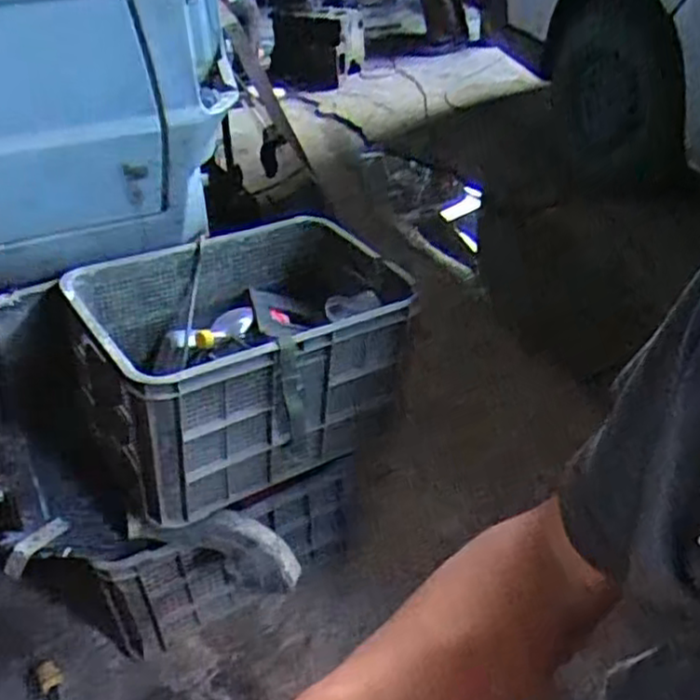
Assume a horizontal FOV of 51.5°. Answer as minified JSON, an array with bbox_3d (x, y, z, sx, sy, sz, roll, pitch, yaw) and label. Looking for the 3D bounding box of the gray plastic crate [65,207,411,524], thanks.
[{"bbox_3d":[-0.166,-0.009,1.316,0.585,0.313,0.382,-24,42,-25],"label":"gray plastic crate"}]

